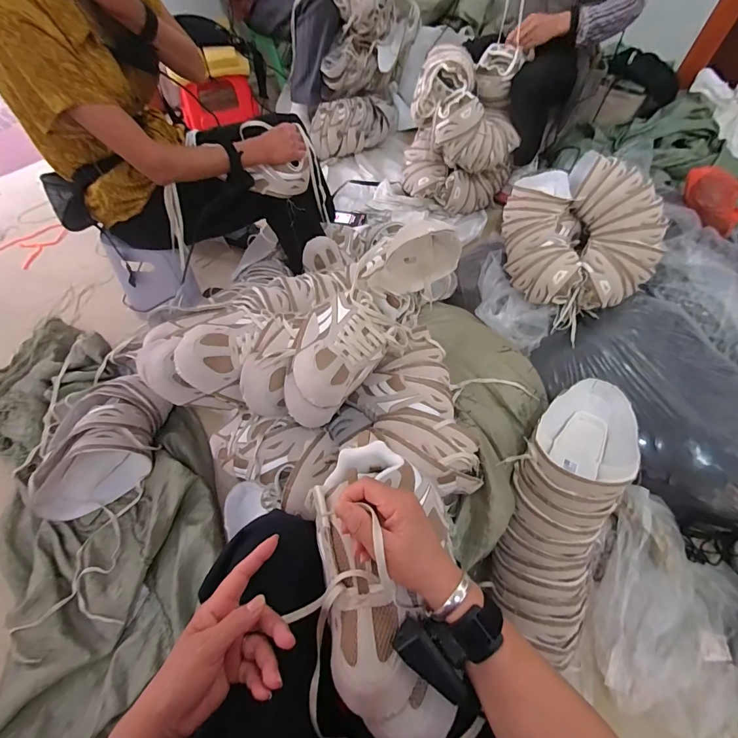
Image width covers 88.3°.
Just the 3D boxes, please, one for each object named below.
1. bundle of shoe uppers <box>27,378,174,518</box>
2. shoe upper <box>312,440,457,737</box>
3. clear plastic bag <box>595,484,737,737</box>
[{"bbox_3d":[-0.568,0.171,0.826,0.157,0.138,0.315,18,61,9],"label":"bundle of shoe uppers"},{"bbox_3d":[0.019,0.206,0.393,0.141,0.063,0.277,-4,53,-4],"label":"shoe upper"},{"bbox_3d":[0.585,0.457,0.733,0.287,0.101,0.383,16,60,8],"label":"clear plastic bag"}]

